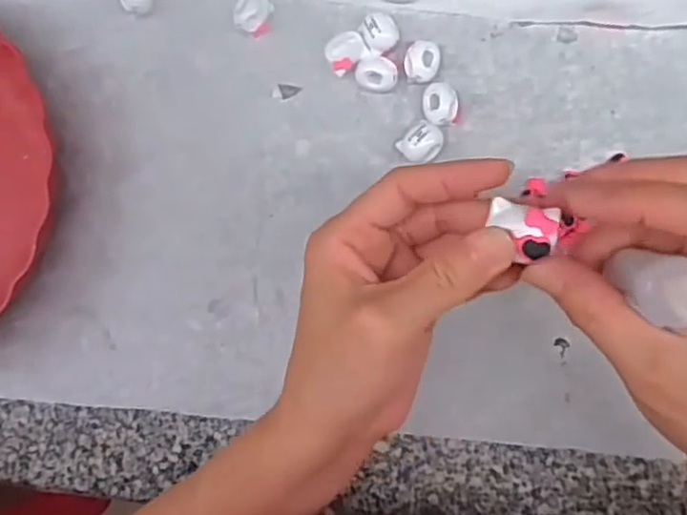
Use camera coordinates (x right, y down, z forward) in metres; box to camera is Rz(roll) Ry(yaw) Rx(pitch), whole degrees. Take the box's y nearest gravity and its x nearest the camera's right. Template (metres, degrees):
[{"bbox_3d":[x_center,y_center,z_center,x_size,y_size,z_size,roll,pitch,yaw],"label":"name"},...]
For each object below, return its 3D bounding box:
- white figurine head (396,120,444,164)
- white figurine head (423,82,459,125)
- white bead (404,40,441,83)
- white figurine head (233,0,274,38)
[{"bbox_3d":[0.048,-0.068,0.401,0.024,0.018,0.020,-37,83,4],"label":"white figurine head"},{"bbox_3d":[0.059,-0.091,0.400,0.020,0.019,0.024,-6,86,7],"label":"white figurine head"},{"bbox_3d":[0.048,-0.119,0.406,0.021,0.019,0.025,15,89,8],"label":"white bead"},{"bbox_3d":[-0.057,-0.155,0.419,0.022,0.017,0.026,7,88,7],"label":"white figurine head"}]

